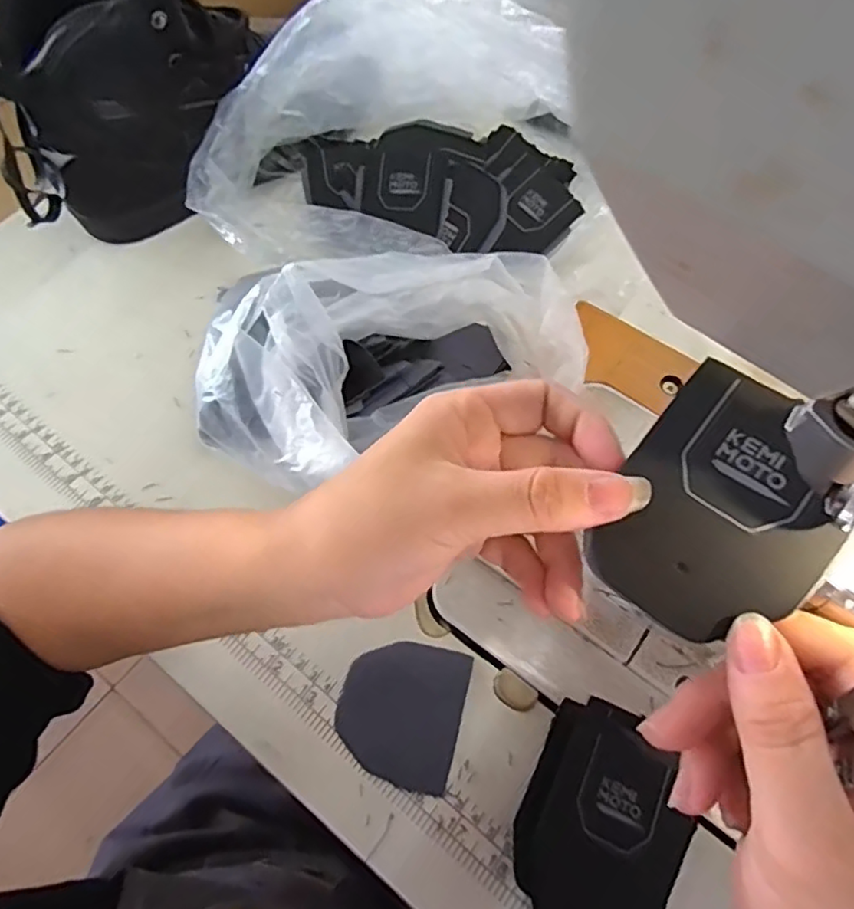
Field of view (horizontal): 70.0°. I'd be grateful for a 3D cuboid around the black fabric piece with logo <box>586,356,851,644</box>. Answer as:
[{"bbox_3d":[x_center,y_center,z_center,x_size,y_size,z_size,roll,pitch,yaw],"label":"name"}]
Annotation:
[{"bbox_3d":[0.091,0.016,0.186,0.060,0.006,0.078,36,87,22],"label":"black fabric piece with logo"}]

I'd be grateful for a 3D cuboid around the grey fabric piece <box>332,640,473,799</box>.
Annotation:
[{"bbox_3d":[-0.014,0.137,0.329,0.063,0.007,0.070,14,66,8],"label":"grey fabric piece"}]

